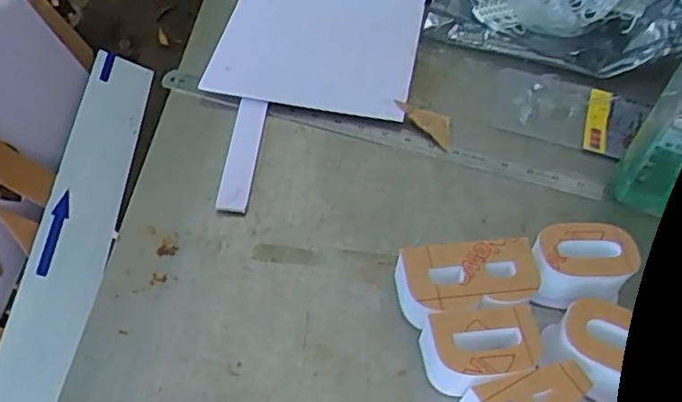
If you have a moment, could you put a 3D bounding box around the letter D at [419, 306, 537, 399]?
[{"bbox_3d":[0.109,0.121,0.493,0.080,0.045,0.059,-3,53,-7],"label":"letter D"}]

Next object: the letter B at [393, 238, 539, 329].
[{"bbox_3d":[0.102,0.073,0.527,0.115,0.047,0.058,-3,54,-9],"label":"letter B"}]

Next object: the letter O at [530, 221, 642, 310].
[{"bbox_3d":[0.206,0.057,0.550,0.095,0.048,0.065,-3,53,-7],"label":"letter O"}]

